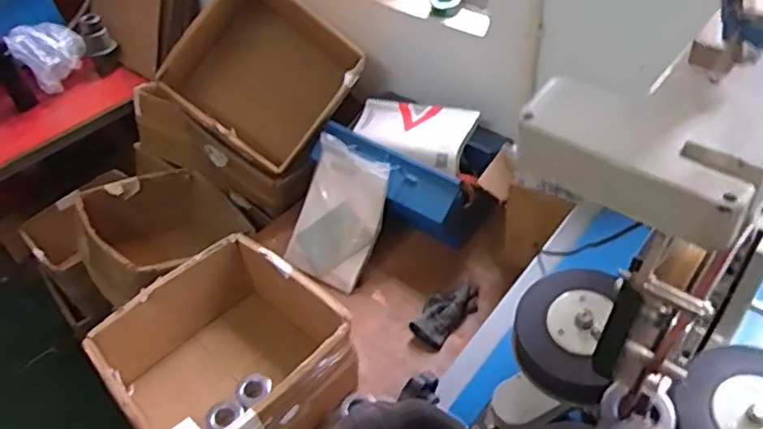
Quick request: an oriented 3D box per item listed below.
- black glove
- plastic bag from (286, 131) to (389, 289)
[{"bbox_3d":[0.122,0.177,1.152,0.079,0.043,0.153,30,55,32],"label":"black glove"},{"bbox_3d":[-0.093,0.000,1.243,0.189,0.278,0.035,24,15,28],"label":"plastic bag"}]

